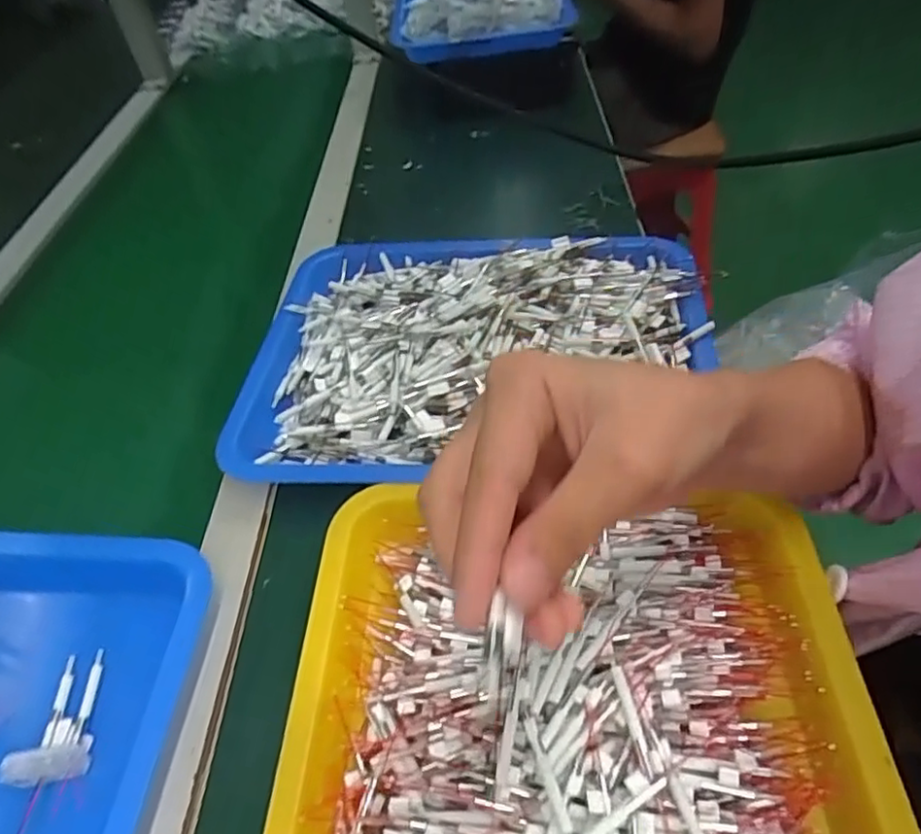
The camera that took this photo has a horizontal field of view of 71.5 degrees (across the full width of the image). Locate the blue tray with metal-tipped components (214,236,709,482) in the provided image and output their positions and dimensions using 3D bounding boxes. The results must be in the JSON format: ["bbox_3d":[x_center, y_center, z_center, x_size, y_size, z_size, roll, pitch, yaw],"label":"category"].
[{"bbox_3d":[0.007,-0.058,0.464,0.325,0.045,0.254,3,49,9],"label":"blue tray with metal-tipped components"}]

